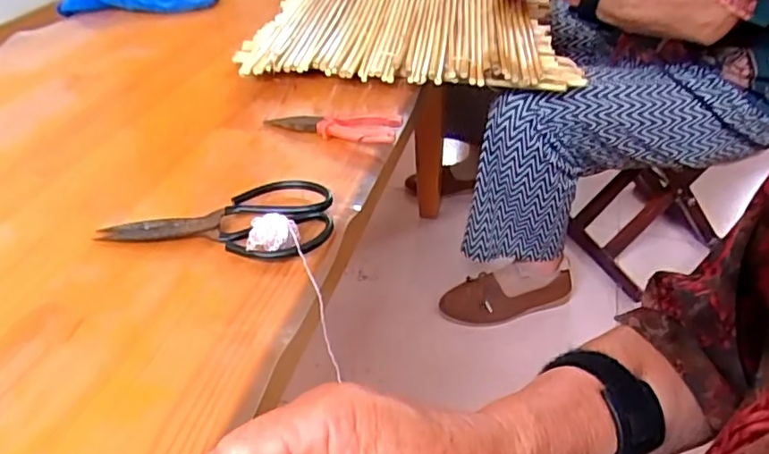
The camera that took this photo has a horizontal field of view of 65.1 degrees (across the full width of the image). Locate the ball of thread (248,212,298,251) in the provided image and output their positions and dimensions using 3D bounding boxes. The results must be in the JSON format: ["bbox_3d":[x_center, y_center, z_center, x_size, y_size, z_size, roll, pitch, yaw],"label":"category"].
[{"bbox_3d":[-0.093,0.007,0.502,0.043,0.032,0.026,-11,39,-15],"label":"ball of thread"}]

